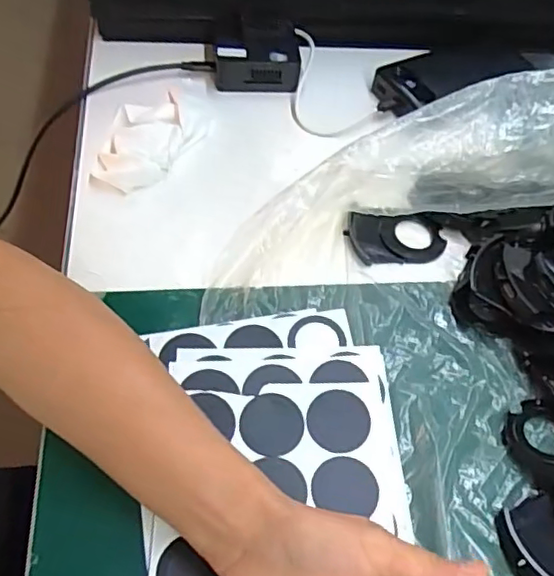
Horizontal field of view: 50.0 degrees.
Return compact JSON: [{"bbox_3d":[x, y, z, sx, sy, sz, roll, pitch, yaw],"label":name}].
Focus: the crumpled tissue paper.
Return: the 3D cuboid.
[{"bbox_3d":[-0.108,-0.123,0.500,0.060,0.025,0.112,31,58,14],"label":"crumpled tissue paper"}]

